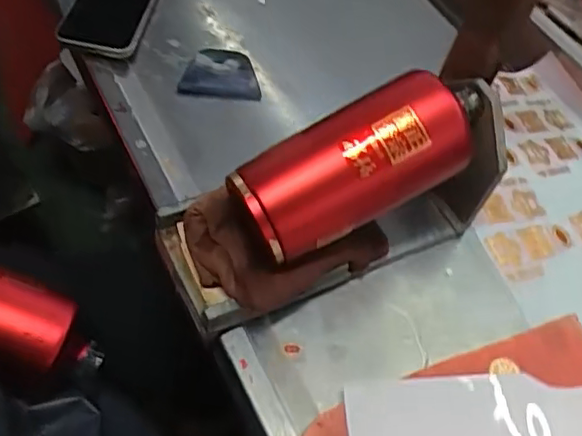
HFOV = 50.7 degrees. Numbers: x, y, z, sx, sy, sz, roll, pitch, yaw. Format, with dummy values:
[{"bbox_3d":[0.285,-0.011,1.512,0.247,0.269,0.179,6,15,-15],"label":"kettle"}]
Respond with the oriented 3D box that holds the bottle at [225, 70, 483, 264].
[{"bbox_3d":[0.054,-0.045,0.439,0.192,0.061,0.072,-29,58,-6],"label":"bottle"}]

